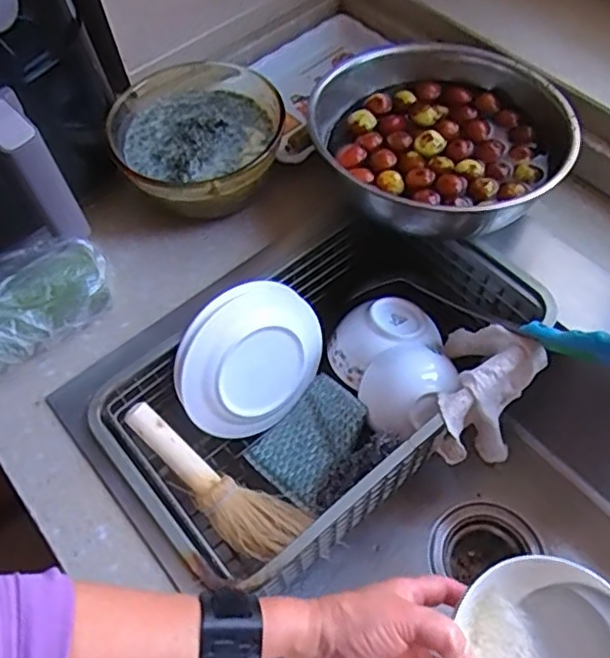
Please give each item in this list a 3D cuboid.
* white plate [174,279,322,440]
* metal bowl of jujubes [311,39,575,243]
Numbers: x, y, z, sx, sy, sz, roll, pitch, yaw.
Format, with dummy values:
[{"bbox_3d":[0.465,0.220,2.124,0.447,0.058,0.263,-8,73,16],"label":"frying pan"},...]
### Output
[{"bbox_3d":[-0.047,0.033,0.598,0.145,0.145,0.023,-40,37,-11],"label":"white plate"},{"bbox_3d":[0.126,-0.183,0.616,0.225,0.071,0.217,-2,58,3],"label":"metal bowl of jujubes"}]

